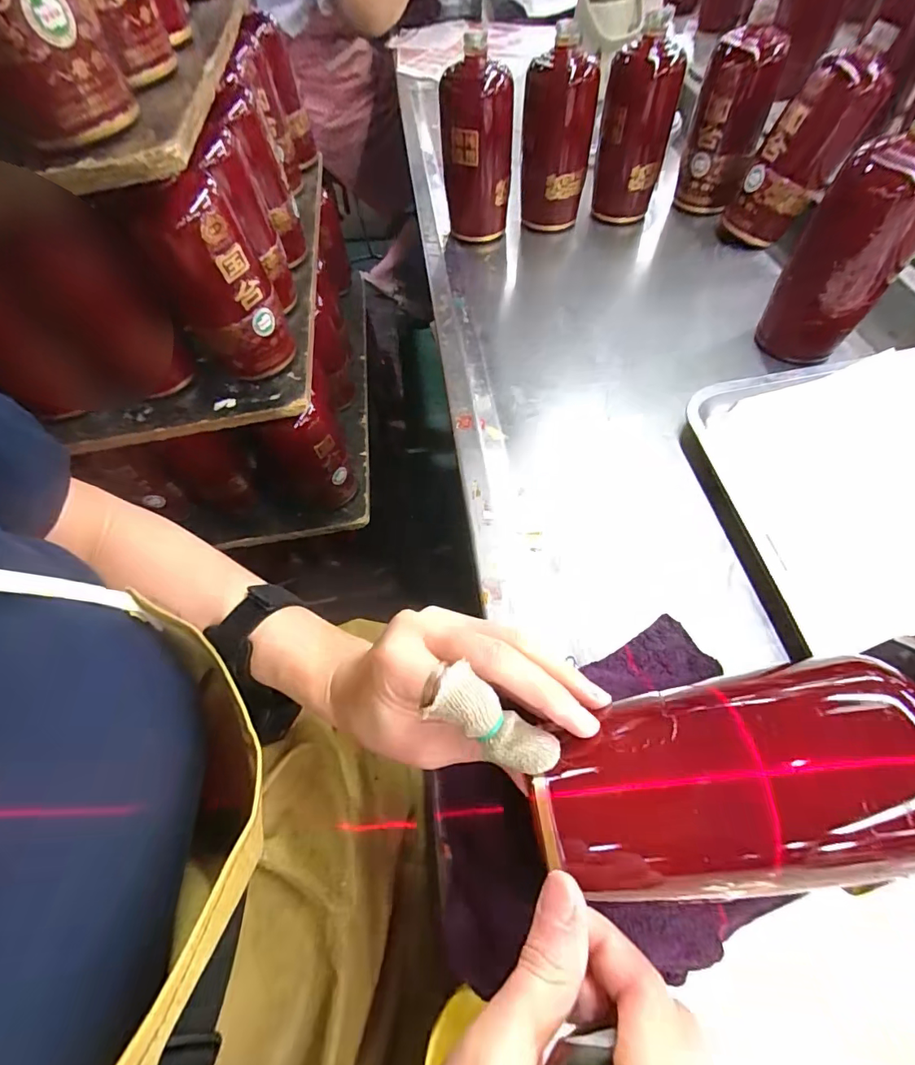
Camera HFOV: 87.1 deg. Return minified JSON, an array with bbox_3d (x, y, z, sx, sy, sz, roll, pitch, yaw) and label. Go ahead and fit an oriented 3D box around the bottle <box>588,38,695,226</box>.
[{"bbox_3d":[0.225,-0.501,0.613,0.085,0.175,0.092,11,60,13],"label":"bottle"}]

